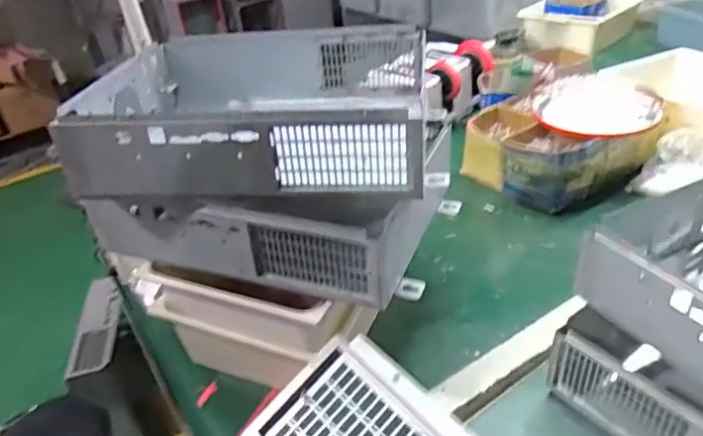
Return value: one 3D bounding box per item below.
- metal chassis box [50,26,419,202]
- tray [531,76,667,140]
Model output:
[{"bbox_3d":[-0.114,-0.150,0.756,0.418,0.116,0.334,-1,34,9],"label":"metal chassis box"},{"bbox_3d":[0.509,-0.232,1.158,0.233,0.037,0.244,-5,34,3],"label":"tray"}]

